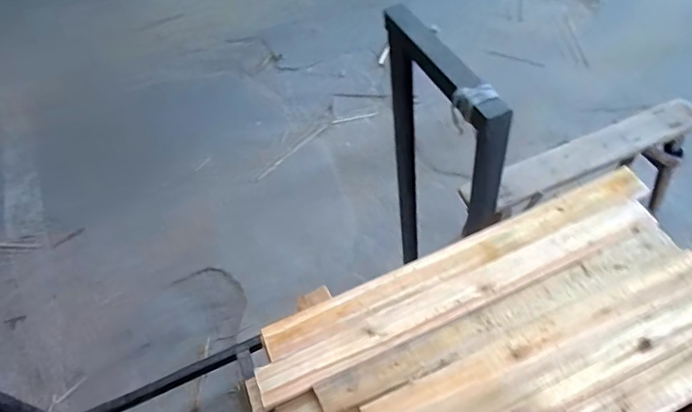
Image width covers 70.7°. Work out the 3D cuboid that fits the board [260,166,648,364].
[{"bbox_3d":[0.137,0.063,0.587,0.493,0.018,0.043,-22,63,-8],"label":"board"}]

